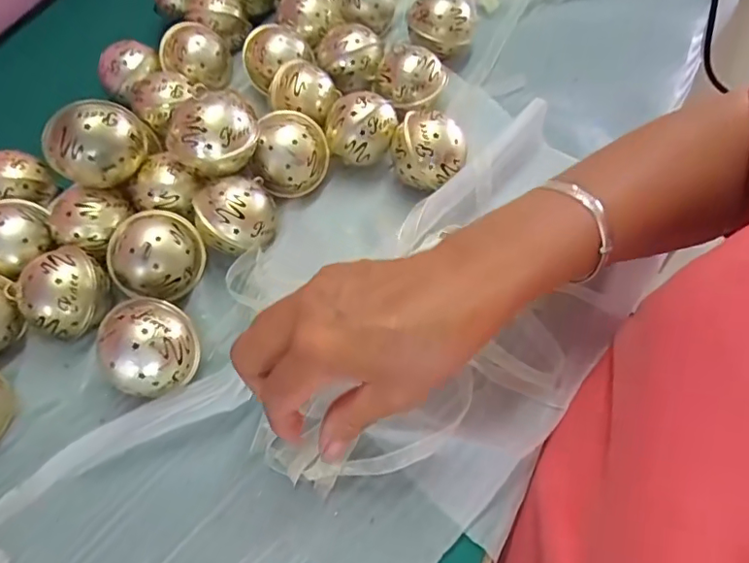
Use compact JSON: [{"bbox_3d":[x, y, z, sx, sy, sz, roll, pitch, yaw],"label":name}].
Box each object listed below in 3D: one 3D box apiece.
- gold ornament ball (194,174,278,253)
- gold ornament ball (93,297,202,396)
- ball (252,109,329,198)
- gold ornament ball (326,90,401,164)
[{"bbox_3d":[-0.094,-0.042,0.373,0.053,0.045,0.047,-27,61,-11],"label":"gold ornament ball"},{"bbox_3d":[-0.135,0.041,0.326,0.053,0.043,0.055,28,65,19],"label":"gold ornament ball"},{"bbox_3d":[-0.061,-0.093,0.404,0.050,0.046,0.057,0,60,5],"label":"ball"},{"bbox_3d":[-0.010,-0.111,0.405,0.052,0.047,0.042,-4,59,2],"label":"gold ornament ball"}]

